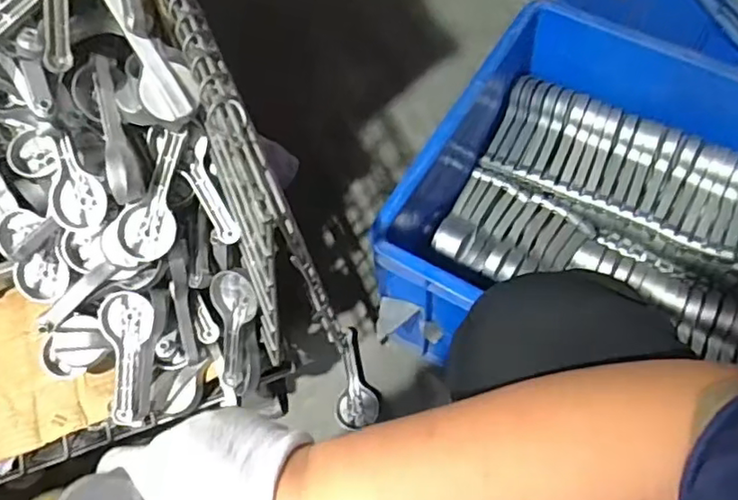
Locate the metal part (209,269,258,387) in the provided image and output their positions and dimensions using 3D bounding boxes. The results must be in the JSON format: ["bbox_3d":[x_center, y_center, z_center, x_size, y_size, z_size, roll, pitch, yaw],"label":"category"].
[{"bbox_3d":[-0.145,0.088,0.670,0.052,0.023,0.130,9,107,8],"label":"metal part"}]

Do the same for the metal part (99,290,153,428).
[{"bbox_3d":[-0.260,0.117,0.660,0.047,0.022,0.139,2,90,4],"label":"metal part"}]

